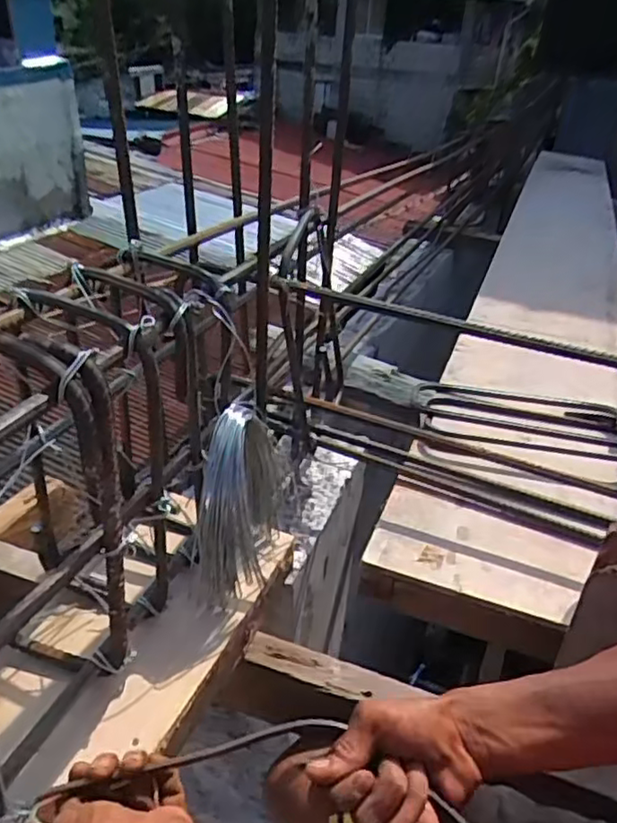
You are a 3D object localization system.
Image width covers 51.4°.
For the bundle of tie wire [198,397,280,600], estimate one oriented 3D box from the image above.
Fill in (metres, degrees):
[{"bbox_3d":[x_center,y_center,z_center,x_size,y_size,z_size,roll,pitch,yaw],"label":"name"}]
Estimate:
[{"bbox_3d":[-0.068,0.080,0.632,0.068,0.171,0.139,5,32,0],"label":"bundle of tie wire"}]

